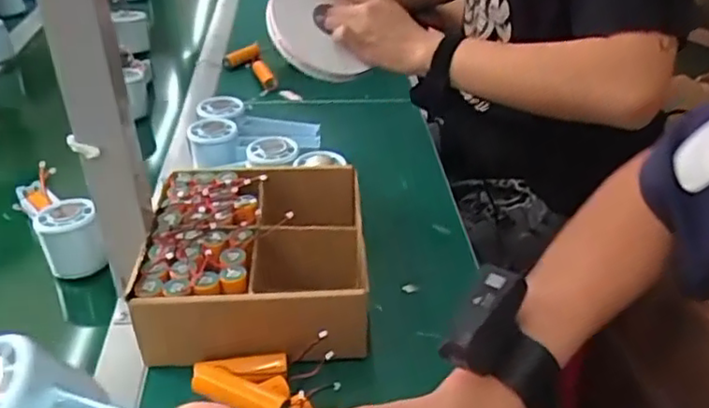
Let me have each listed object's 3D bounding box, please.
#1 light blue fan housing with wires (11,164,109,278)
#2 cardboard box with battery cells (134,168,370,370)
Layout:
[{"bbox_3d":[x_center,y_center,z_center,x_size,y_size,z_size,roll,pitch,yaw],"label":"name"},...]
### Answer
[{"bbox_3d":[-0.299,0.007,0.646,0.051,0.071,0.137,-23,41,-30],"label":"light blue fan housing with wires"},{"bbox_3d":[-0.085,0.044,0.585,0.183,0.075,0.214,-1,34,-2],"label":"cardboard box with battery cells"}]

